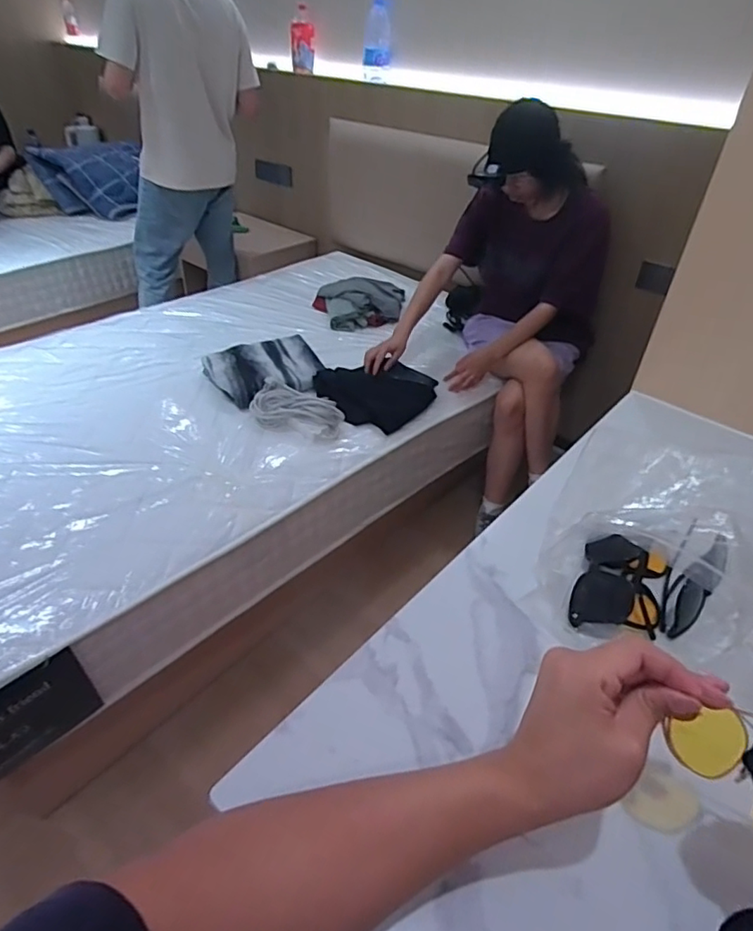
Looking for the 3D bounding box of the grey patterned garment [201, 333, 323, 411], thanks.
[{"bbox_3d":[-0.311,-0.272,1.578,0.309,0.071,0.259,-29,49,-33],"label":"grey patterned garment"}]

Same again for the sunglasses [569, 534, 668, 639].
[{"bbox_3d":[0.242,0.114,0.542,0.079,0.026,0.126,19,41,19],"label":"sunglasses"}]

